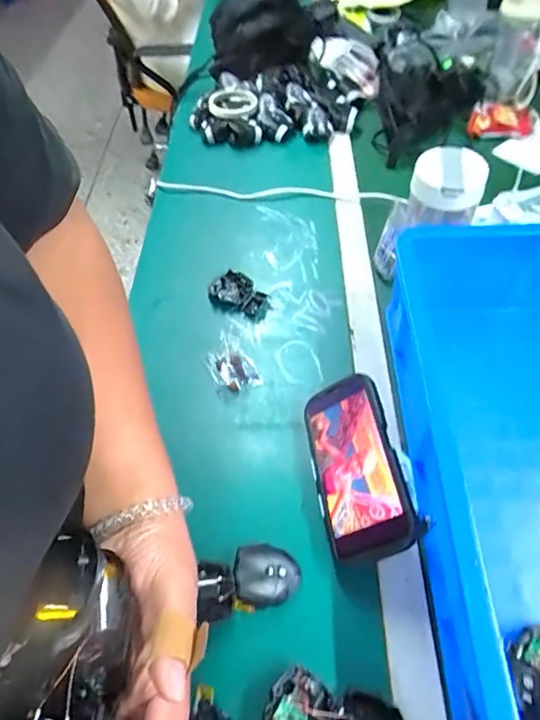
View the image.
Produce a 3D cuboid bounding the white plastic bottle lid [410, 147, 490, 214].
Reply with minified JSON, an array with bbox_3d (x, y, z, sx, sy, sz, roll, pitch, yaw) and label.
[{"bbox_3d":[0.213,-0.210,0.549,0.071,0.045,0.068,-39,60,-22],"label":"white plastic bottle lid"}]

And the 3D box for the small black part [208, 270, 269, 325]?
[{"bbox_3d":[-0.039,-0.089,0.640,0.088,0.018,0.046,29,61,24],"label":"small black part"}]

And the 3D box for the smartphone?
[{"bbox_3d":[0.079,0.097,0.450,0.081,0.010,0.171,-31,49,25],"label":"smartphone"}]

